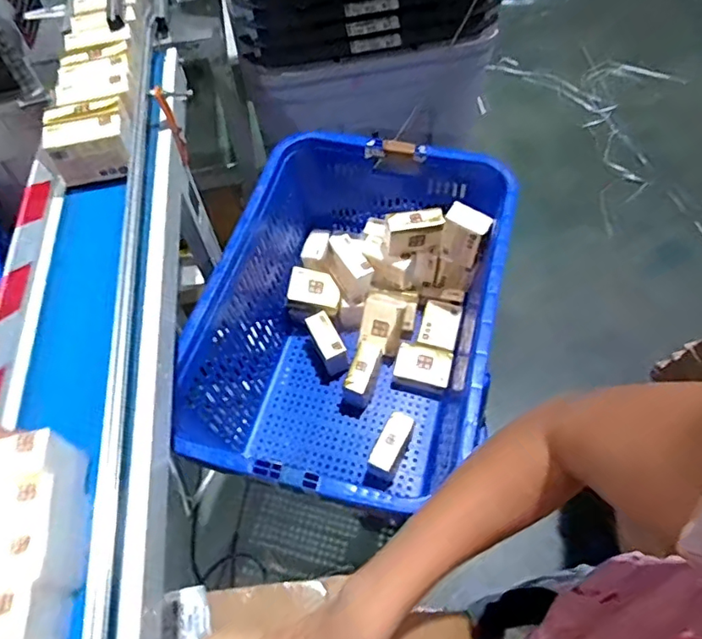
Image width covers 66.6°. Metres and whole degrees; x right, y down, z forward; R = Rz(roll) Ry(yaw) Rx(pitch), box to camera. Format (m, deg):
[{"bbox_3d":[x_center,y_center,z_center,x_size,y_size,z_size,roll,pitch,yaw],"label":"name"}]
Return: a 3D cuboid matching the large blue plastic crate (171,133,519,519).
[{"bbox_3d":[0.002,0.026,1.104,0.519,0.388,0.714,10,60,10],"label":"large blue plastic crate"}]

